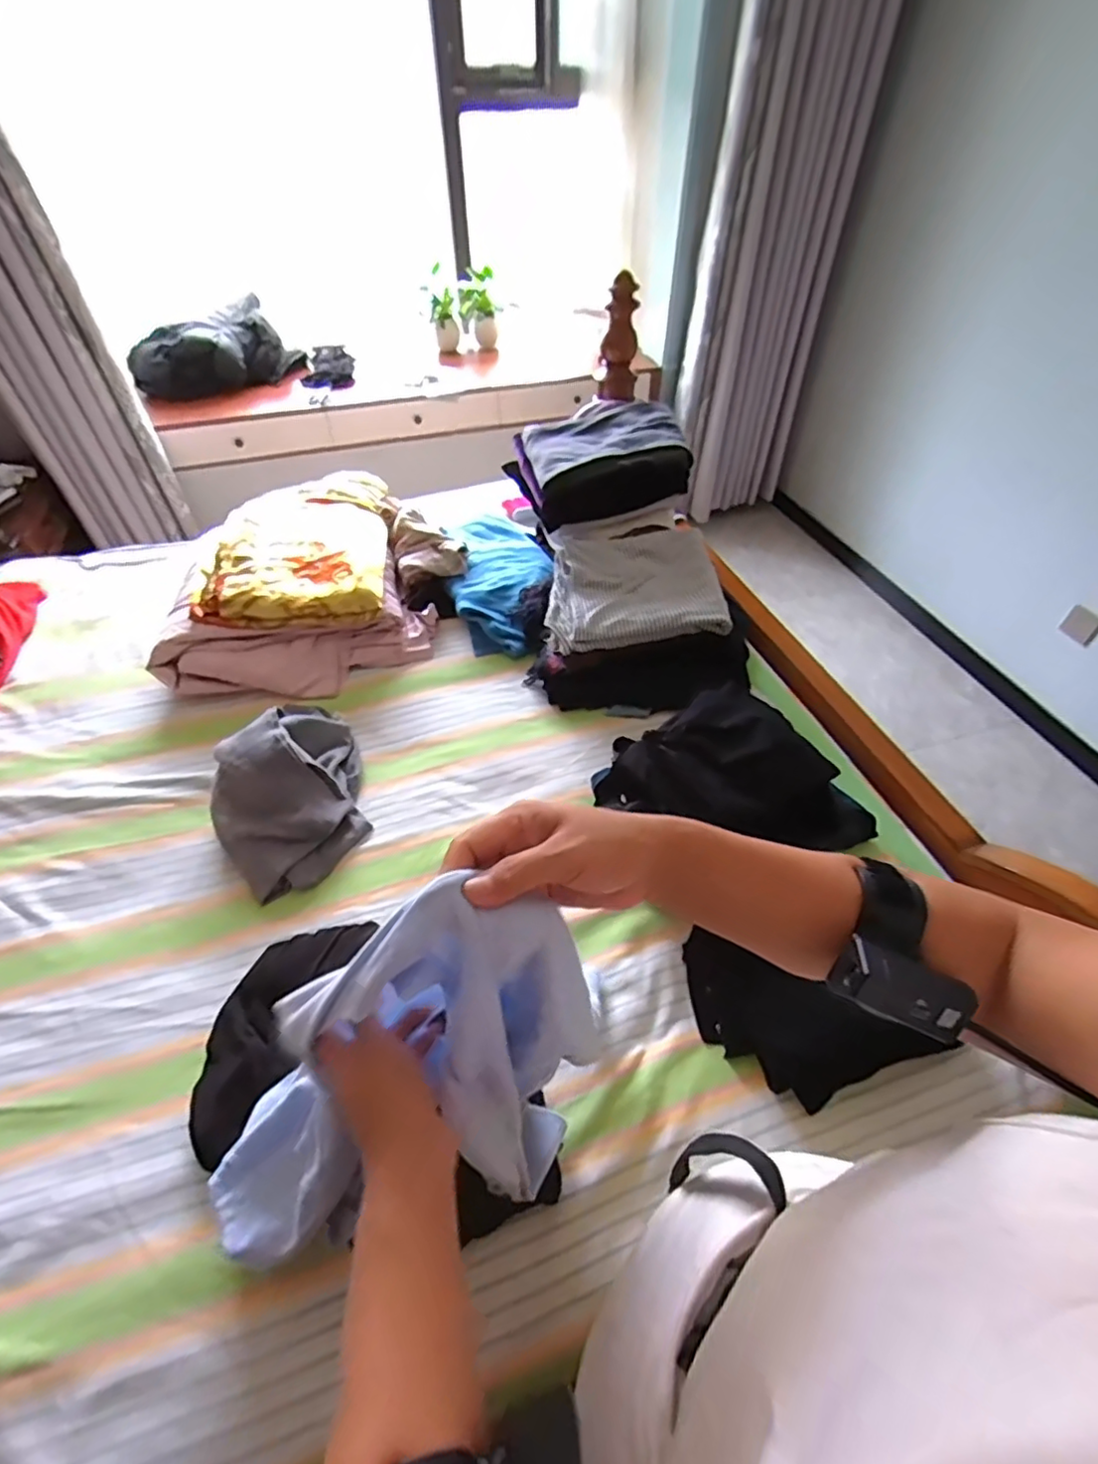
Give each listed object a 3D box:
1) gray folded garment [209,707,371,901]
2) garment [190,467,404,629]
[{"bbox_3d":[-0.428,0.067,0.986,0.224,0.115,0.367,-18,50,-15],"label":"gray folded garment"},{"bbox_3d":[-0.533,-0.421,1.327,0.364,0.076,0.536,-5,48,-3],"label":"garment"}]

